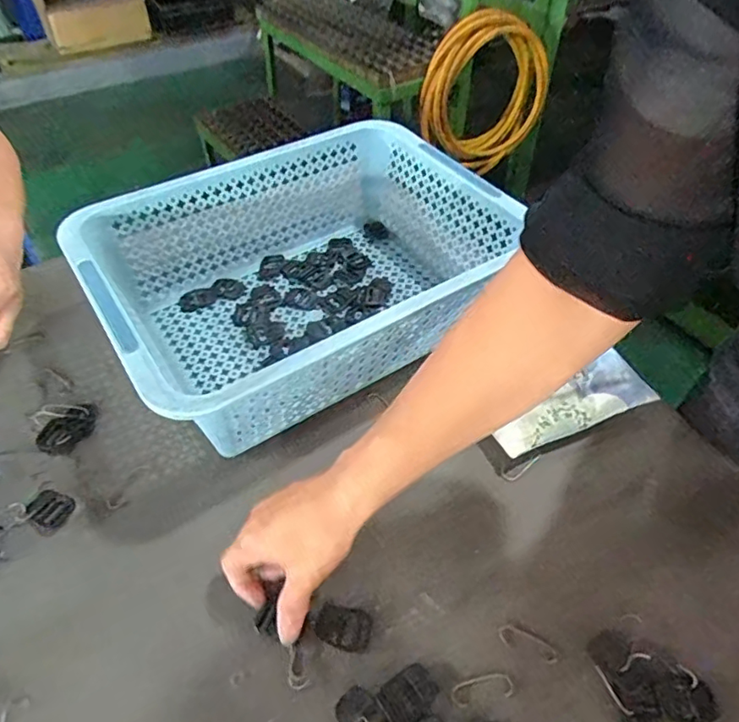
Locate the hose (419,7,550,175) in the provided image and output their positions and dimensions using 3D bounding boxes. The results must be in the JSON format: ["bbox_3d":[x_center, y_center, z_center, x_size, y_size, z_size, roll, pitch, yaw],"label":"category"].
[{"bbox_3d":[0.285,-0.655,1.422,0.365,0.377,0.071,-22,52,-18],"label":"hose"}]

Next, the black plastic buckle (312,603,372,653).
[{"bbox_3d":[-0.020,0.187,0.396,0.042,0.004,0.027,11,50,9],"label":"black plastic buckle"}]

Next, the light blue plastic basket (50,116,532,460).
[{"bbox_3d":[-0.059,-0.087,0.564,0.381,0.118,0.286,-27,54,-22],"label":"light blue plastic basket"}]

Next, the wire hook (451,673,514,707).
[{"bbox_3d":[0.075,0.218,0.372,0.042,0.004,0.015,-8,49,-7],"label":"wire hook"}]

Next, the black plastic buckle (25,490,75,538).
[{"bbox_3d":[-0.260,0.121,0.453,0.036,0.004,0.031,21,52,17],"label":"black plastic buckle"}]

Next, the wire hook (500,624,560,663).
[{"bbox_3d":[0.112,0.196,0.392,0.042,0.004,0.016,16,51,14],"label":"wire hook"}]

